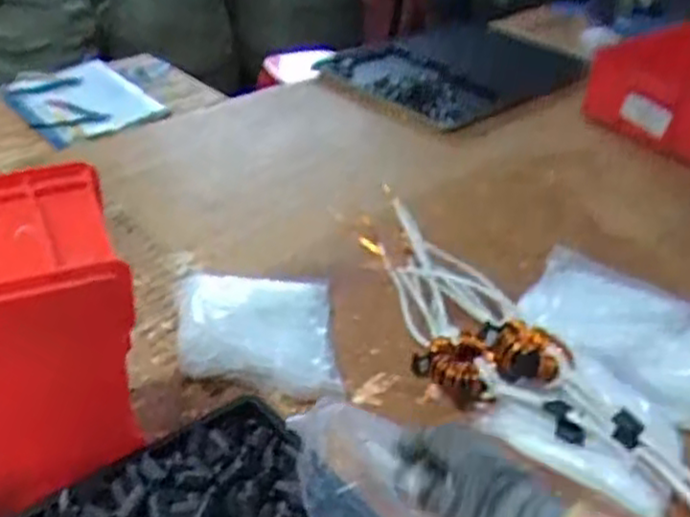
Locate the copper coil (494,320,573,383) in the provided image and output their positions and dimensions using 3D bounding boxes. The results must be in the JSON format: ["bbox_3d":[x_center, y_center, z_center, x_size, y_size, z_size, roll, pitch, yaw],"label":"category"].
[{"bbox_3d":[0.218,0.113,0.864,0.081,0.028,0.085,4,36,-3],"label":"copper coil"}]

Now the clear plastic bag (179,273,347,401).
[{"bbox_3d":[-0.103,0.082,0.864,0.185,0.050,0.194,-1,37,-10],"label":"clear plastic bag"}]

